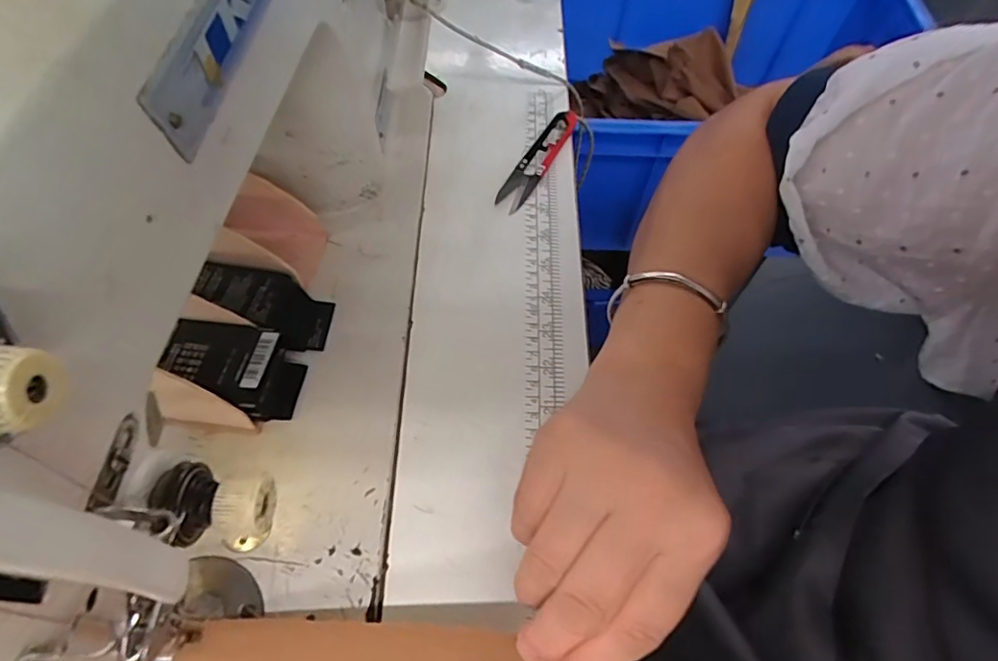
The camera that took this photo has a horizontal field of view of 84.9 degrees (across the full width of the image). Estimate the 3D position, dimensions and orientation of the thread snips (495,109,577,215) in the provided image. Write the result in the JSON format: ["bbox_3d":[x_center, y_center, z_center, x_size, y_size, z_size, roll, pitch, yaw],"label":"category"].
[{"bbox_3d":[0.029,-0.132,0.417,0.023,0.012,0.109,24,61,12],"label":"thread snips"}]

